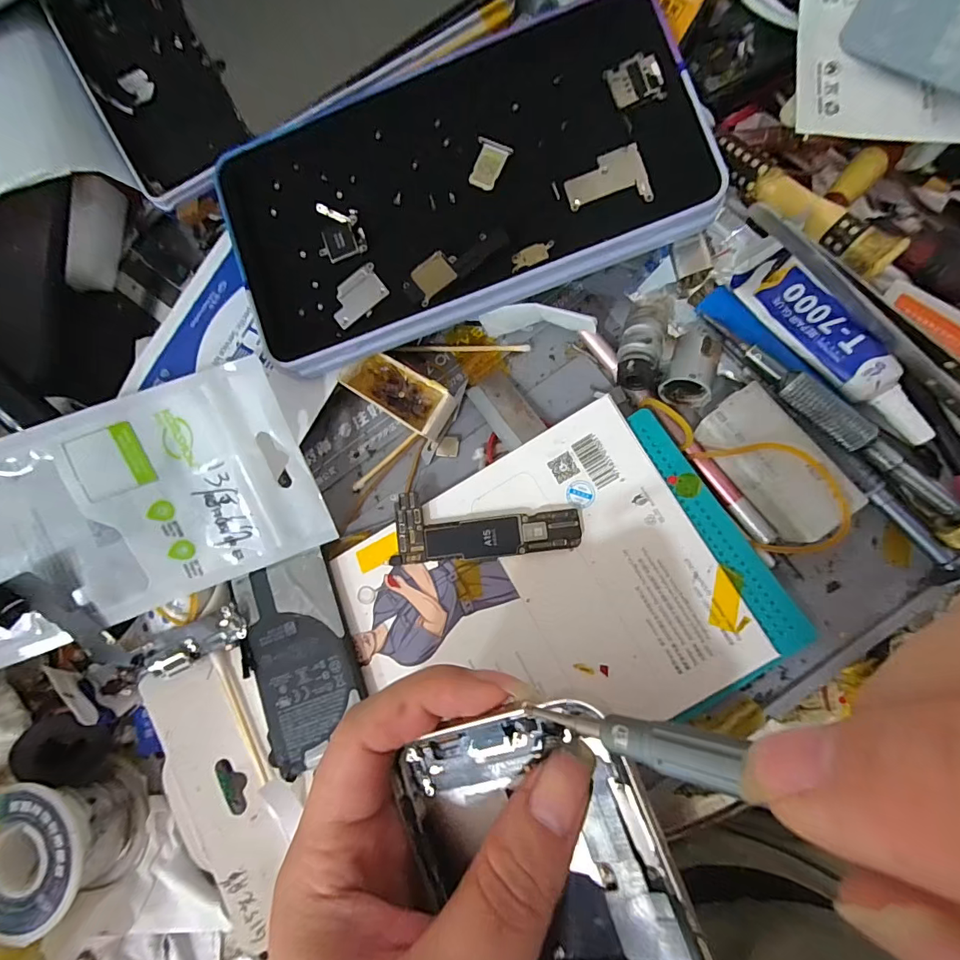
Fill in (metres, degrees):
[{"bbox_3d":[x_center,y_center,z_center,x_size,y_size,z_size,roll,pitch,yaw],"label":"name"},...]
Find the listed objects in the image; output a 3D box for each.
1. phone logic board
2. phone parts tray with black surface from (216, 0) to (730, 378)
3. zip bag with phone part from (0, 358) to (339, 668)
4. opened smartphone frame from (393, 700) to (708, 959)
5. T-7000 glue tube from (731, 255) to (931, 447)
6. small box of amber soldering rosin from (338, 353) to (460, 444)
[{"bbox_3d":[0.002,0.018,0.186,0.077,0.004,0.028,-6,82,6],"label":"phone logic board"},{"bbox_3d":[-0.011,-0.121,0.181,0.185,0.011,0.108,-19,85,5],"label":"phone parts tray with black surface"},{"bbox_3d":[-0.143,0.015,0.173,0.148,0.011,0.079,-21,103,-4],"label":"zip bag with phone part"},{"bbox_3d":[0.028,0.138,0.124,0.068,0.011,0.144,-23,80,10],"label":"opened smartphone frame"},{"bbox_3d":[0.139,-0.052,0.175,0.021,0.016,0.088,-37,80,1],"label":"T-7000 glue tube"},{"bbox_3d":[-0.034,-0.038,0.200,0.048,0.016,0.022,30,87,10],"label":"small box of amber soldering rosin"}]

